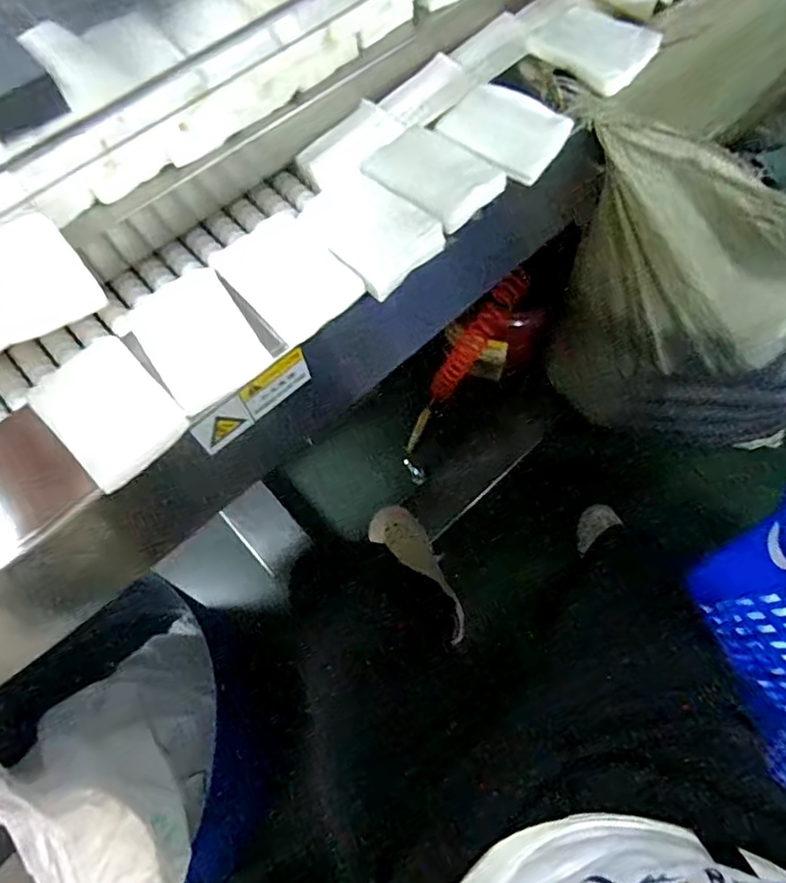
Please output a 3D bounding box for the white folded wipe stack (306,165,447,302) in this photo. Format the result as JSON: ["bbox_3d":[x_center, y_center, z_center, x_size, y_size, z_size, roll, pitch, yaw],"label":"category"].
[{"bbox_3d":[-0.015,-0.168,0.458,0.071,0.025,0.098,-37,72,-14],"label":"white folded wipe stack"}]

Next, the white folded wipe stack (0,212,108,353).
[{"bbox_3d":[-0.261,-0.106,0.395,0.101,0.009,0.078,-41,95,-30],"label":"white folded wipe stack"}]

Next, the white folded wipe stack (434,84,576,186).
[{"bbox_3d":[0.094,-0.267,0.500,0.099,0.013,0.078,36,72,14],"label":"white folded wipe stack"}]

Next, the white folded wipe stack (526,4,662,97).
[{"bbox_3d":[0.179,-0.361,0.532,0.102,0.028,0.080,41,73,15],"label":"white folded wipe stack"}]

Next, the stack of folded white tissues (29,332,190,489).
[{"bbox_3d":[-0.200,-0.023,0.411,0.073,0.006,0.103,-42,73,-15],"label":"stack of folded white tissues"}]

